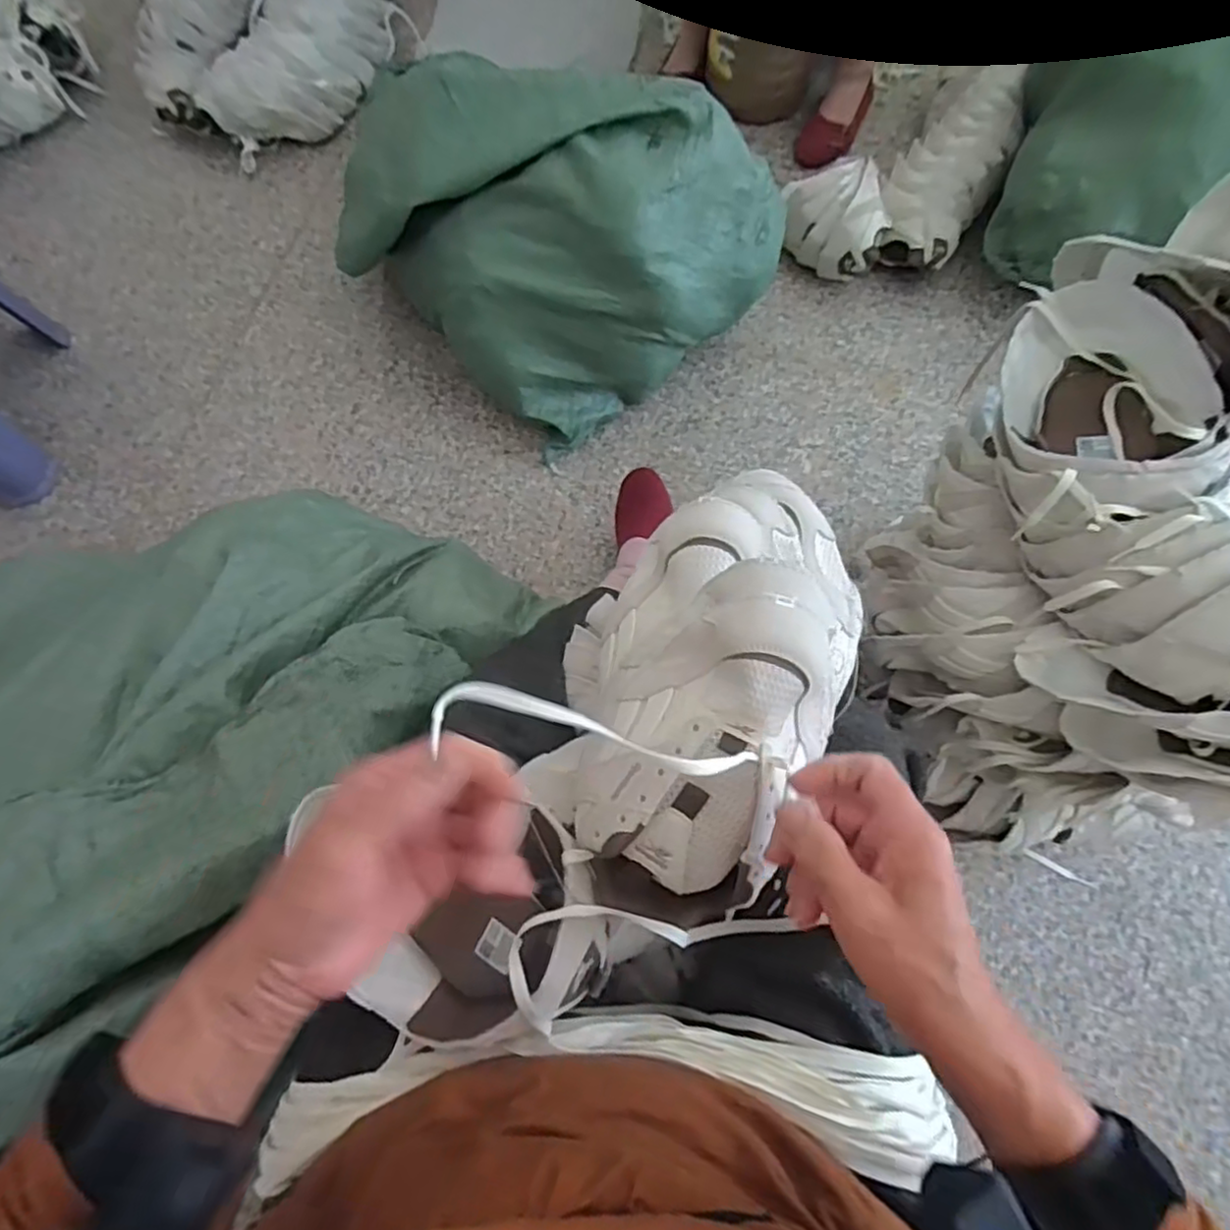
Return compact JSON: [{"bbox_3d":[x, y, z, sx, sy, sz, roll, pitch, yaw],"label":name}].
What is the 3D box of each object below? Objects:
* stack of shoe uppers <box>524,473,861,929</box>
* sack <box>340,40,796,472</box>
[{"bbox_3d":[0.065,0.024,0.426,0.162,0.120,0.274,23,72,8],"label":"stack of shoe uppers"},{"bbox_3d":[-0.102,-0.551,0.979,0.399,0.332,0.532,-43,75,-13],"label":"sack"}]

